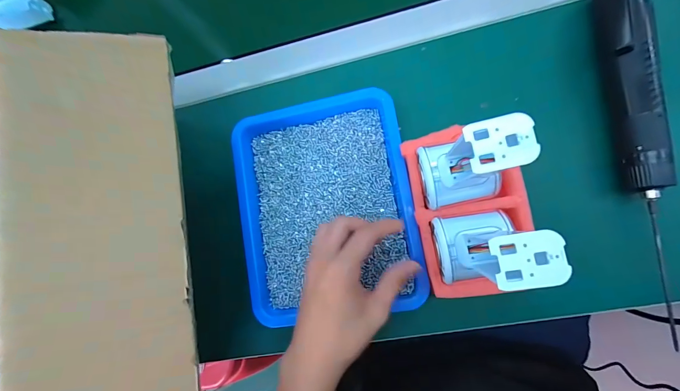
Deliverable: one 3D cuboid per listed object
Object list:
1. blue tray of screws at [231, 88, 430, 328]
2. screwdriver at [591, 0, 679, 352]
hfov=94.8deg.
[{"bbox_3d":[-0.017,0.008,0.316,0.171,0.030,0.216,-10,82,7],"label":"blue tray of screws"},{"bbox_3d":[0.260,-0.048,0.273,0.029,0.039,0.308,-4,83,10],"label":"screwdriver"}]

